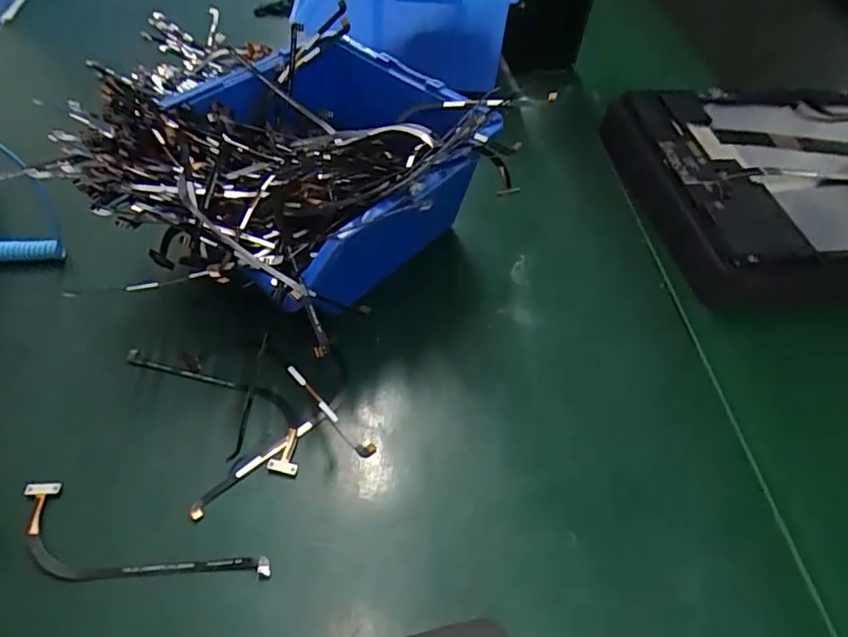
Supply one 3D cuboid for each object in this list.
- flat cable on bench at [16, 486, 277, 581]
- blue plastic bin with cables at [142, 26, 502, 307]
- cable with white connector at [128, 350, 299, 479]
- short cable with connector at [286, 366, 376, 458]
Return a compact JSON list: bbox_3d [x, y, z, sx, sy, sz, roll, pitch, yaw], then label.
[{"bbox_3d":[-0.096,0.077,0.184,0.088,0.009,0.025,15,53,9],"label":"flat cable on bench"},{"bbox_3d":[-0.046,-0.056,0.245,0.120,0.066,0.121,34,57,21],"label":"blue plastic bin with cables"},{"bbox_3d":[-0.078,0.030,0.221,0.085,0.006,0.025,31,56,20],"label":"cable with white connector"},{"bbox_3d":[-0.038,0.035,0.219,0.051,0.004,0.006,37,61,25],"label":"short cable with connector"}]

